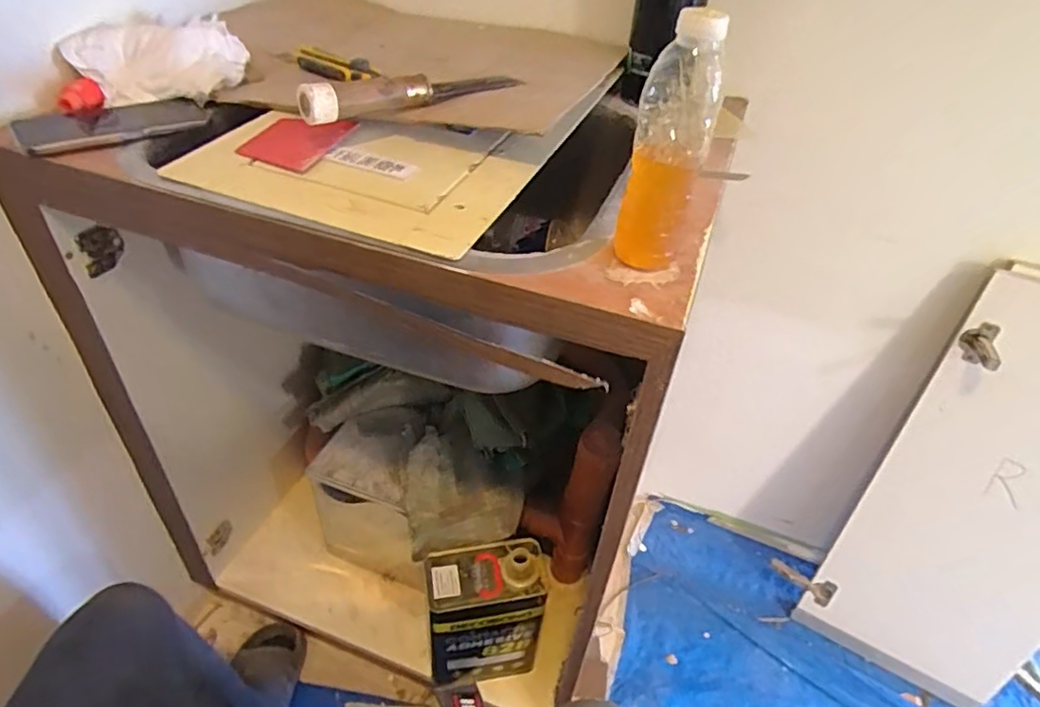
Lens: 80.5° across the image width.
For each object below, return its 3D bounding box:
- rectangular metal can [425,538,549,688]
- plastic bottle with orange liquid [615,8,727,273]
[{"bbox_3d":[-0.053,0.381,0.911,0.156,0.221,0.098,-5,41,-12],"label":"rectangular metal can"},{"bbox_3d":[0.109,-0.148,0.450,0.053,0.174,0.050,15,41,11],"label":"plastic bottle with orange liquid"}]

